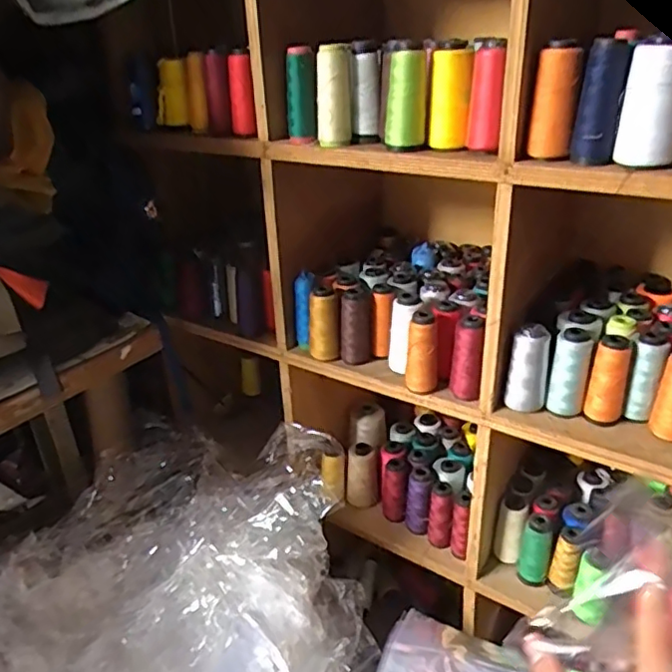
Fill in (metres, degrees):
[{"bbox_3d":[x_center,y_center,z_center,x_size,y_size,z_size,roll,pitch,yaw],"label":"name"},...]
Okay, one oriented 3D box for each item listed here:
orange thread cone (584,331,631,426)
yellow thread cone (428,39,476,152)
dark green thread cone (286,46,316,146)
[{"bbox_3d":[0.336,0.053,0.722,0.037,0.105,0.037,14,31,28],"label":"orange thread cone"},{"bbox_3d":[0.130,-0.275,0.674,0.045,0.110,0.054,1,28,6],"label":"yellow thread cone"},{"bbox_3d":[-0.045,-0.302,0.742,0.031,0.111,0.031,-9,28,-12],"label":"dark green thread cone"}]

